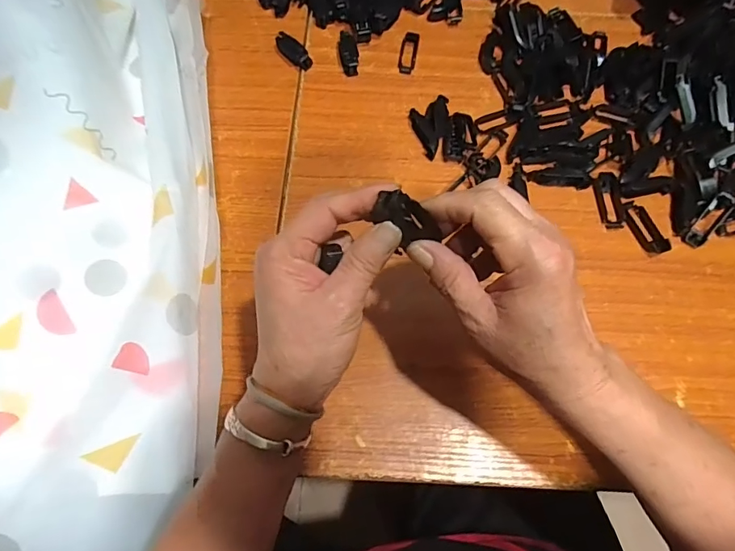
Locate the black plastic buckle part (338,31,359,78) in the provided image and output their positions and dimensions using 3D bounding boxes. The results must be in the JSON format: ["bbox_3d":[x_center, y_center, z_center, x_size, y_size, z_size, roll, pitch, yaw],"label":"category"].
[{"bbox_3d":[-0.020,-0.236,0.483,0.018,0.019,0.048,-10,83,-5],"label":"black plastic buckle part"}]

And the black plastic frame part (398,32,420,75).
[{"bbox_3d":[0.045,-0.243,0.492,0.018,0.012,0.052,10,68,3],"label":"black plastic frame part"}]

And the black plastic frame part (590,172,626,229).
[{"bbox_3d":[0.226,-0.071,0.422,0.022,0.007,0.055,-2,68,-2],"label":"black plastic frame part"}]

